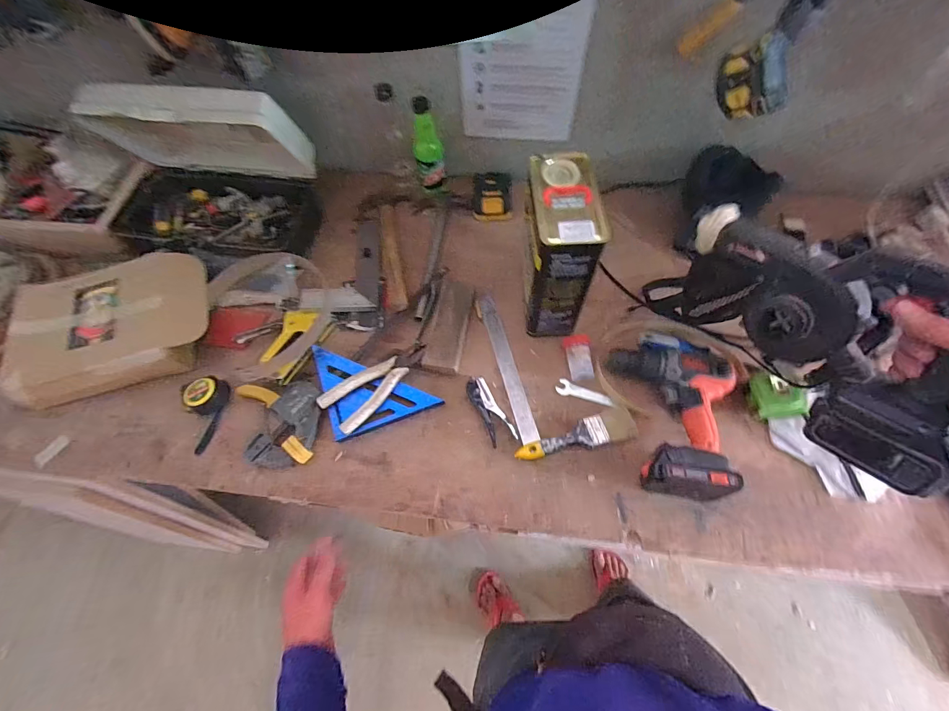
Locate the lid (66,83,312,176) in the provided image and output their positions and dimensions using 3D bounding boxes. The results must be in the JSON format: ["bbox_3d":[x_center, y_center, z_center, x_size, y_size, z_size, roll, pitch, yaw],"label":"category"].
[{"bbox_3d":[-0.511,-0.407,0.752,0.388,0.237,0.068,5,88,7],"label":"lid"}]

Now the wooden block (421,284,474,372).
[{"bbox_3d":[-0.045,-0.052,0.718,0.061,0.021,0.174,8,66,7],"label":"wooden block"}]

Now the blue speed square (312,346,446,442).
[{"bbox_3d":[-0.190,0.078,0.667,0.234,0.027,0.123,21,69,13],"label":"blue speed square"}]

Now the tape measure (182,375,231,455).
[{"bbox_3d":[-0.452,0.096,0.665,0.048,0.052,0.121,9,66,7],"label":"tape measure"}]

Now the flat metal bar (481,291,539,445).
[{"bbox_3d":[0.057,0.014,0.700,0.031,0.006,0.287,-9,63,-14],"label":"flat metal bar"}]

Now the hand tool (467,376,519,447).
[{"bbox_3d":[0.025,0.088,0.656,0.039,0.015,0.118,-24,66,-7],"label":"hand tool"}]

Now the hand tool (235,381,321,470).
[{"bbox_3d":[-0.313,0.110,0.658,0.121,0.030,0.142,-13,65,-2],"label":"hand tool"}]

